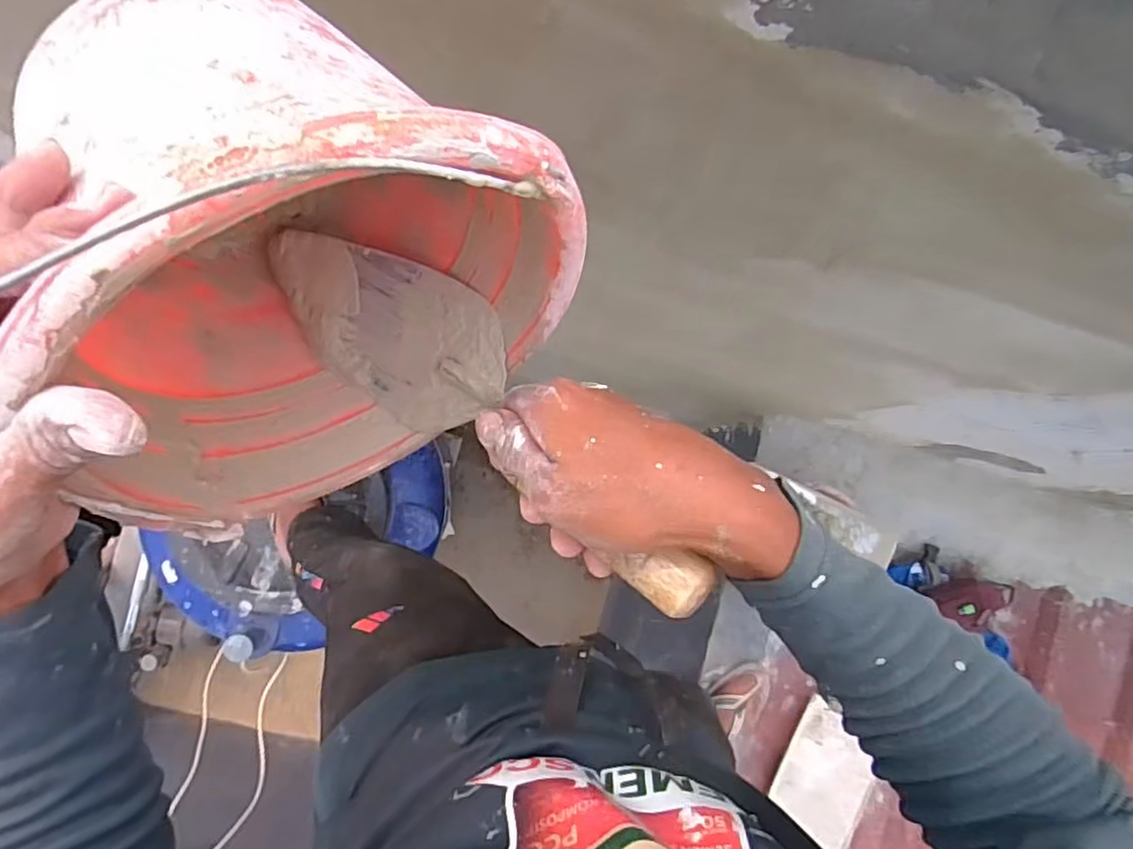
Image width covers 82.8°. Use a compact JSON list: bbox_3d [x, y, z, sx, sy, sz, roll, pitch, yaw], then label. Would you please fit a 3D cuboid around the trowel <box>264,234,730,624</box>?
[{"bbox_3d":[-0.044,-0.011,0.357,0.303,0.066,0.083,40,81,20],"label":"trowel"}]

